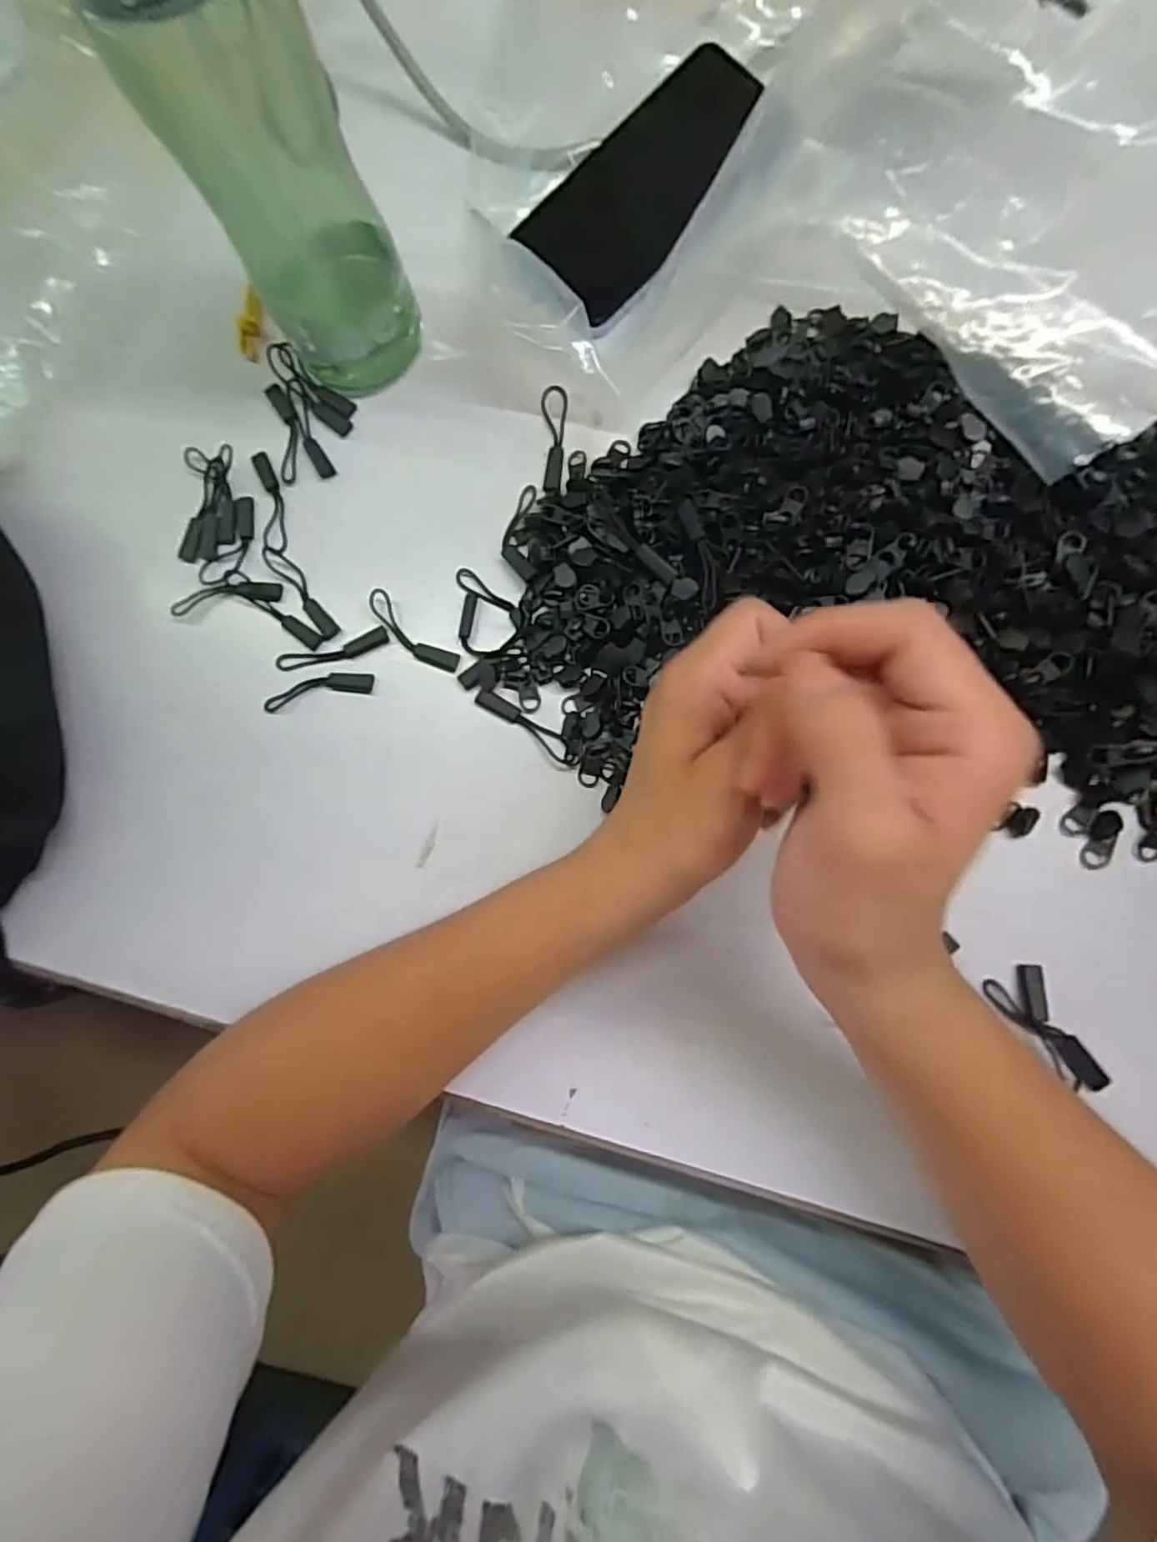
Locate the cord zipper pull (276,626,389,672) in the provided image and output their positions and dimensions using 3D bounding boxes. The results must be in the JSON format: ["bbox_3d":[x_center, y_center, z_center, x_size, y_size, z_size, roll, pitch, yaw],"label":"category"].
[{"bbox_3d":[-0.130,-0.063,0.348,0.062,0.006,0.012,-15,82,4],"label":"cord zipper pull"}]

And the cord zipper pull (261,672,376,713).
[{"bbox_3d":[-0.135,-0.043,0.343,0.056,0.004,0.014,-10,82,5],"label":"cord zipper pull"}]

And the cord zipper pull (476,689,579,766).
[{"bbox_3d":[-0.025,-0.023,0.329,0.061,0.004,0.011,35,88,9],"label":"cord zipper pull"}]

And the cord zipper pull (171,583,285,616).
[{"bbox_3d":[-0.188,-0.094,0.349,0.058,0.006,0.014,-6,83,5],"label":"cord zipper pull"}]

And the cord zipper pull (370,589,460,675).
[{"bbox_3d":[-0.087,-0.072,0.339,0.059,0.006,0.015,41,89,9],"label":"cord zipper pull"}]

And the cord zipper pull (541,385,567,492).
[{"bbox_3d":[-0.013,-0.178,0.349,0.014,0.004,0.061,-2,83,6],"label":"cord zipper pull"}]

